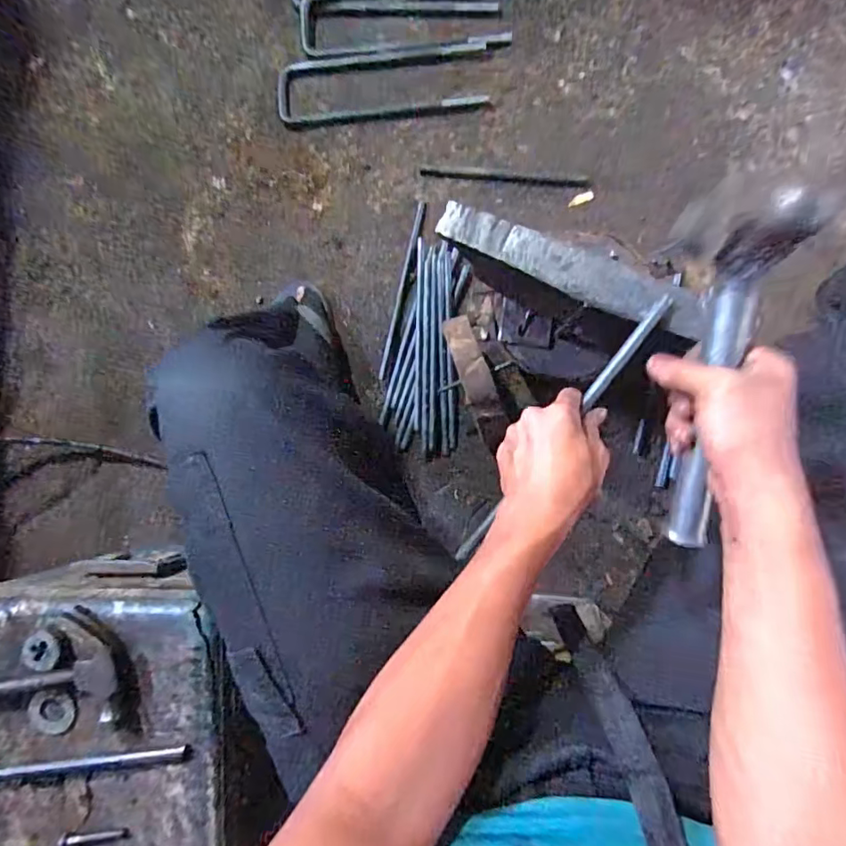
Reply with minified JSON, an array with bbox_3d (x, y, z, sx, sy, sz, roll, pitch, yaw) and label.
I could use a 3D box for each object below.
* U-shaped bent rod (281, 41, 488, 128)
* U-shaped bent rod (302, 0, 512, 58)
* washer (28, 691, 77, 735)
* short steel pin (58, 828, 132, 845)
[{"bbox_3d":[-0.073,-0.578,0.910,0.361,0.007,0.123,-3,85,4],"label":"U-shaped bent rod"},{"bbox_3d":[-0.033,-0.681,0.913,0.361,0.011,0.100,4,85,5],"label":"U-shaped bent rod"},{"bbox_3d":[-0.351,0.275,0.501,0.044,0.004,0.045,7,100,0],"label":"washer"},{"bbox_3d":[-0.303,0.383,0.488,0.070,0.006,0.012,-9,84,4],"label":"short steel pin"}]

